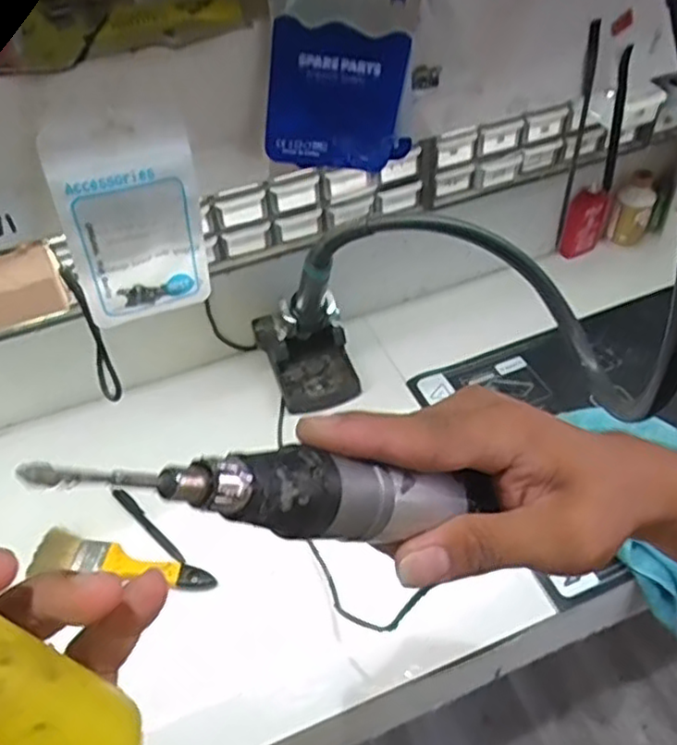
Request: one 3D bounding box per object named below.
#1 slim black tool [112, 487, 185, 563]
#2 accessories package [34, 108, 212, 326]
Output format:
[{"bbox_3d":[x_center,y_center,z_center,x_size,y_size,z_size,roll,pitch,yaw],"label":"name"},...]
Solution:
[{"bbox_3d":[-0.209,0.166,0.754,0.123,0.014,0.012,33,58,29],"label":"slim black tool"},{"bbox_3d":[-0.121,-0.086,0.409,0.076,0.140,0.009,-19,51,-18],"label":"accessories package"}]

